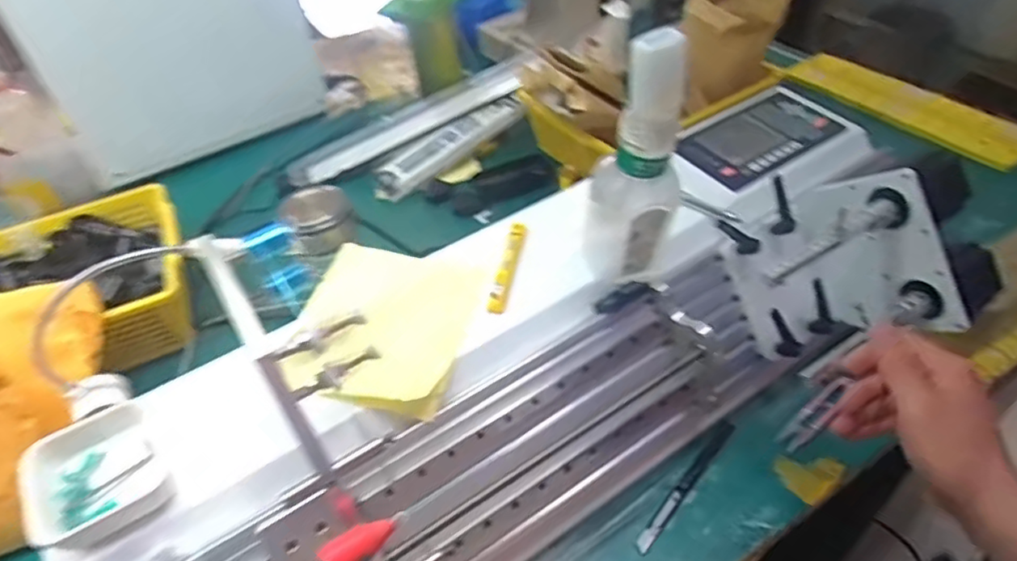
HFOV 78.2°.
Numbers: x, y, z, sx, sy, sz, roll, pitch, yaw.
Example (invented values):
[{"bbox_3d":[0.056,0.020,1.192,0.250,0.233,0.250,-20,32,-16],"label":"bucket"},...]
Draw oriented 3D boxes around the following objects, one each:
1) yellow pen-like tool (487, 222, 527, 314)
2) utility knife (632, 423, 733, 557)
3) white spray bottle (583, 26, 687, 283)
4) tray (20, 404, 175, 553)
[{"bbox_3d":[0.000,-0.013,0.543,0.016,0.012,0.103,7,46,12],"label":"yellow pen-like tool"},{"bbox_3d":[0.156,0.176,0.546,0.013,0.008,0.154,30,54,30],"label":"utility knife"},{"bbox_3d":[0.097,-0.083,0.474,0.060,0.218,0.063,-1,45,4],"label":"white spray bottle"},{"bbox_3d":[-0.273,0.129,0.414,0.076,0.037,0.068,-28,49,-22],"label":"tray"}]

